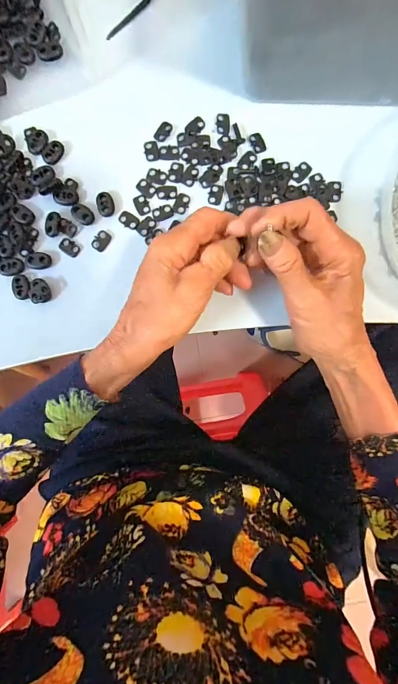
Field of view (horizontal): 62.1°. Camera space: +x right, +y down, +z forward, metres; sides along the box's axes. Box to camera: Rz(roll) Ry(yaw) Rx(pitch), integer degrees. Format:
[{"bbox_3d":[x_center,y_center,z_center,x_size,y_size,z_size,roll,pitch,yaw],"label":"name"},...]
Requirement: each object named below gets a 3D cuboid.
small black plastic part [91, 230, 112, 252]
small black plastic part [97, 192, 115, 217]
[{"bbox_3d":[-0.088,-0.091,0.296,0.013,0.004,0.018,35,92,0],"label":"small black plastic part"},{"bbox_3d":[-0.084,-0.124,0.296,0.015,0.004,0.021,-12,91,1],"label":"small black plastic part"}]

